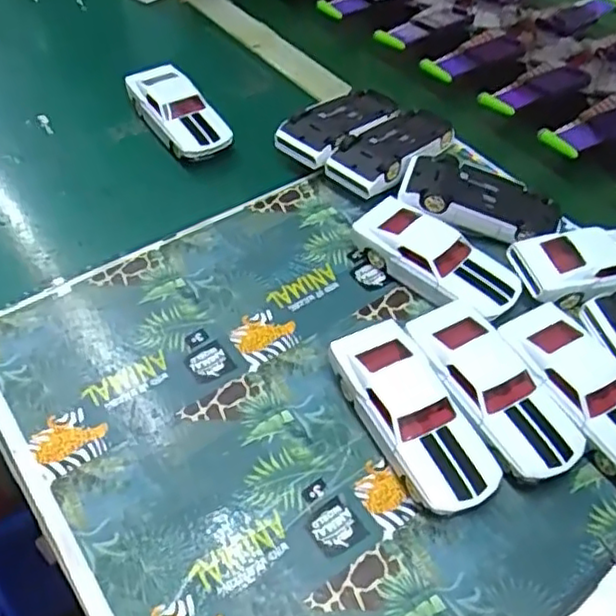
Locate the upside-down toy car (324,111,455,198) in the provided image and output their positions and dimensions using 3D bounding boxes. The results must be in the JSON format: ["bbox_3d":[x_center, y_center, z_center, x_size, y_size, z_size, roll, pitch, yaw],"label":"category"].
[{"bbox_3d":[0.076,-0.135,0.568,0.126,0.032,0.058,-36,60,-27],"label":"upside-down toy car"}]

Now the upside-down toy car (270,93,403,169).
[{"bbox_3d":[0.032,-0.162,0.592,0.057,0.039,0.126,35,58,25],"label":"upside-down toy car"}]

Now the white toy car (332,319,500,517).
[{"bbox_3d":[0.064,0.065,0.402,0.052,0.032,0.127,-19,53,-19],"label":"white toy car"}]

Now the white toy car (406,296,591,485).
[{"bbox_3d":[0.117,0.053,0.417,0.053,0.032,0.126,-22,54,-21],"label":"white toy car"}]

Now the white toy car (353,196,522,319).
[{"bbox_3d":[0.094,-0.035,0.487,0.129,0.037,0.056,34,57,24],"label":"white toy car"}]

